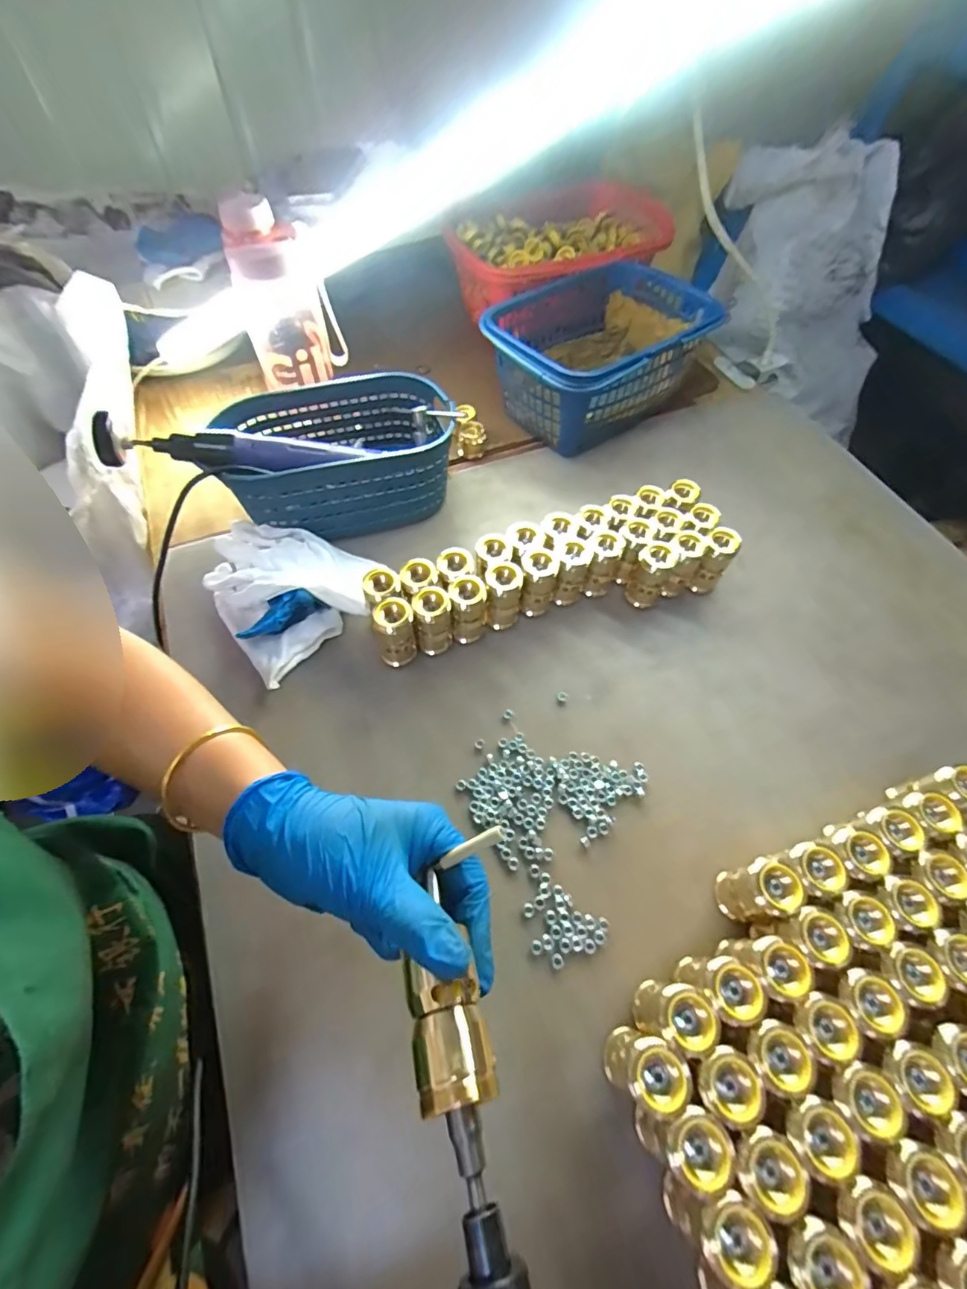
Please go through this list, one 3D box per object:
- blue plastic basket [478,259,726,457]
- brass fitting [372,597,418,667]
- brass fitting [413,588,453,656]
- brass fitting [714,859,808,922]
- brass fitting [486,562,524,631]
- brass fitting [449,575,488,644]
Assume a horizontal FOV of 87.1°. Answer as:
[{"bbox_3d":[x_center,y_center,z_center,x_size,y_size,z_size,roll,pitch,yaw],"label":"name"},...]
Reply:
[{"bbox_3d":[0.140,-0.343,0.610,0.263,0.110,0.180,-29,65,-18],"label":"blue plastic basket"},{"bbox_3d":[-0.075,-0.009,0.436,0.033,0.059,0.030,1,60,-2],"label":"brass fitting"},{"bbox_3d":[-0.043,-0.019,0.445,0.031,0.061,0.029,-6,60,-6],"label":"brass fitting"},{"bbox_3d":[0.179,0.163,0.336,0.030,0.061,0.031,1,60,-2],"label":"brass fitting"},{"bbox_3d":[0.019,-0.043,0.461,0.030,0.064,0.031,3,60,-1],"label":"brass fitting"},{"bbox_3d":[-0.012,-0.030,0.452,0.030,0.062,0.030,-1,60,-3],"label":"brass fitting"}]

